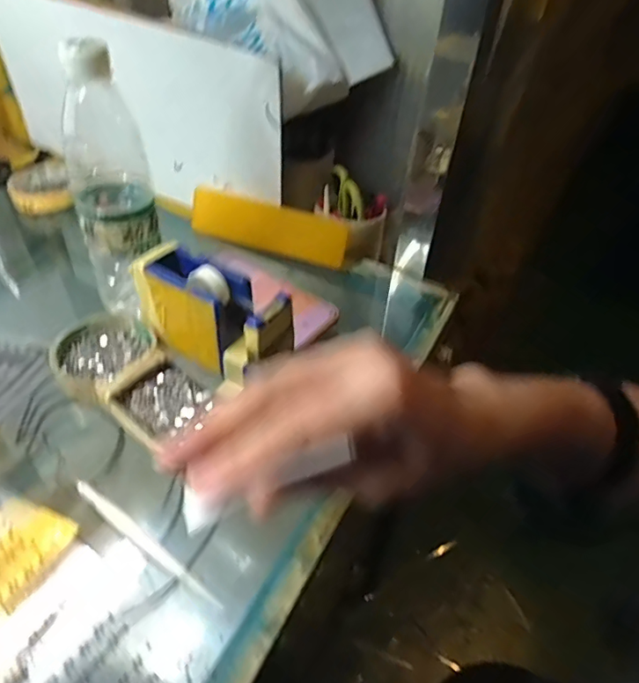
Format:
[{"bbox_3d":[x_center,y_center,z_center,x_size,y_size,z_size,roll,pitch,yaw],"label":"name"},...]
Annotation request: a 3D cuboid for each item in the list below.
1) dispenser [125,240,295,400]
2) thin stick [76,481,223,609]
[{"bbox_3d":[-0.088,-0.020,0.426,0.133,0.073,0.056,24,47,20],"label":"dispenser"},{"bbox_3d":[-0.113,0.124,0.329,0.130,0.007,0.009,29,49,25],"label":"thin stick"}]

